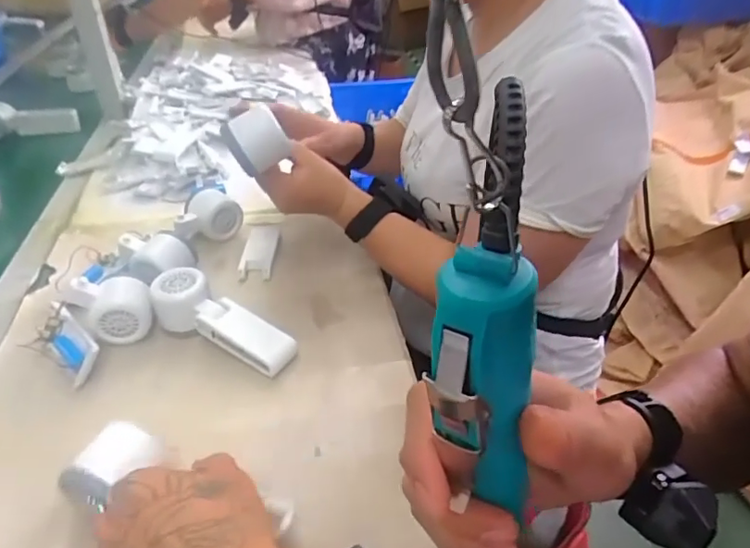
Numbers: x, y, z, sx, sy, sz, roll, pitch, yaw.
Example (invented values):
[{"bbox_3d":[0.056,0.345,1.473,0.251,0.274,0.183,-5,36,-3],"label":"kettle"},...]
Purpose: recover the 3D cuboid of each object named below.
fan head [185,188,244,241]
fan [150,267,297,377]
[{"bbox_3d":[-0.205,-0.076,0.691,0.051,0.049,0.060,29,45,34],"label":"fan head"},{"bbox_3d":[-0.153,0.050,0.533,0.161,0.054,0.054,21,41,27],"label":"fan"}]

